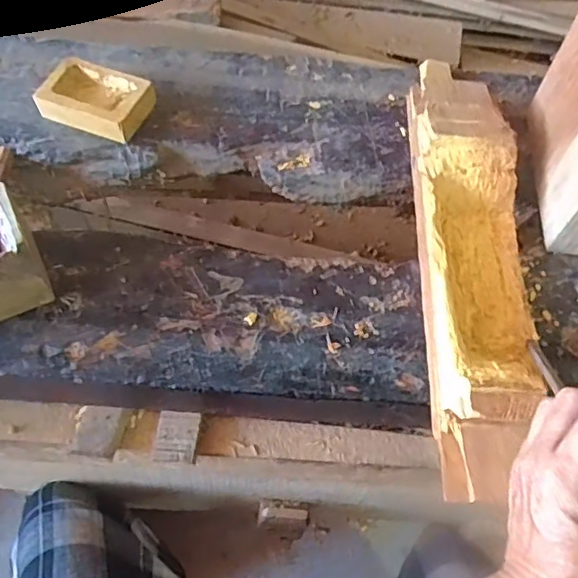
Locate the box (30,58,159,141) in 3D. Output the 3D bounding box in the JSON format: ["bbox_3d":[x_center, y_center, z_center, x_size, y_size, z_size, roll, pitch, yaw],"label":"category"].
[{"bbox_3d":[-0.188,-0.187,0.564,0.095,0.024,0.069,22,60,9],"label":"box"}]

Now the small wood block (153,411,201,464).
[{"bbox_3d":[-0.092,0.121,0.472,0.033,0.009,0.043,4,59,-2],"label":"small wood block"}]

